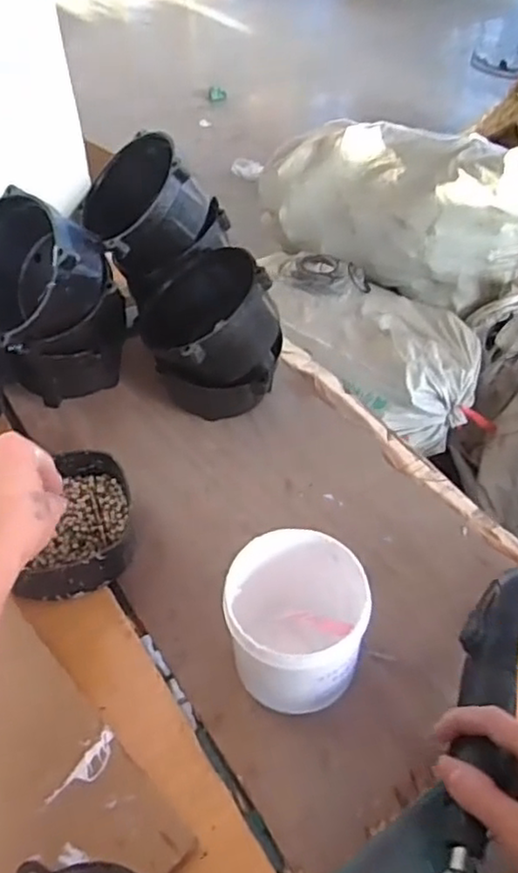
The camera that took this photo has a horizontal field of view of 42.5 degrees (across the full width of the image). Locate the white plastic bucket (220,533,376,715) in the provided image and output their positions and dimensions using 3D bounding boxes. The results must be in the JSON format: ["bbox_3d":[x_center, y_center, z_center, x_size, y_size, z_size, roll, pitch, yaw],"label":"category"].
[{"bbox_3d":[0.028,0.134,0.469,0.089,0.108,0.094,5,48,5],"label":"white plastic bucket"}]

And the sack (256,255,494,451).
[{"bbox_3d":[0.243,-0.232,1.498,0.330,0.172,0.605,-24,51,-19],"label":"sack"}]

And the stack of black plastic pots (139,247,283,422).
[{"bbox_3d":[-0.046,-0.094,0.656,0.115,0.148,0.133,-25,52,-21],"label":"stack of black plastic pots"}]

